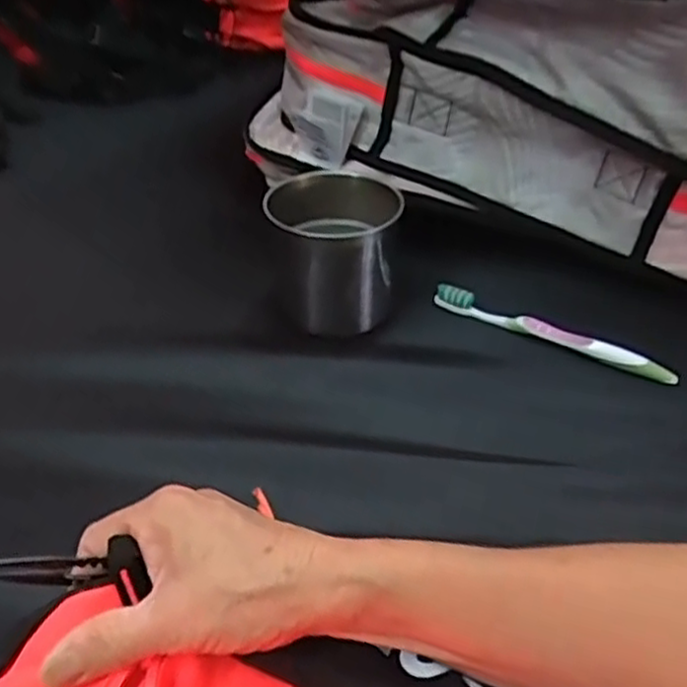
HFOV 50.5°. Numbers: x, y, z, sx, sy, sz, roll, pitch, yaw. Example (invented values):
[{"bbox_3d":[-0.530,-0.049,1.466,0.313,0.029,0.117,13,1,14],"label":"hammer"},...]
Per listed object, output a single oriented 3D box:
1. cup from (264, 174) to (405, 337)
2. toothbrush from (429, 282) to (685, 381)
[{"bbox_3d":[-0.009,-0.071,0.570,0.094,0.097,0.094,1,38,-1],"label":"cup"},{"bbox_3d":[0.156,-0.008,0.553,0.188,0.020,0.011,21,42,23],"label":"toothbrush"}]

